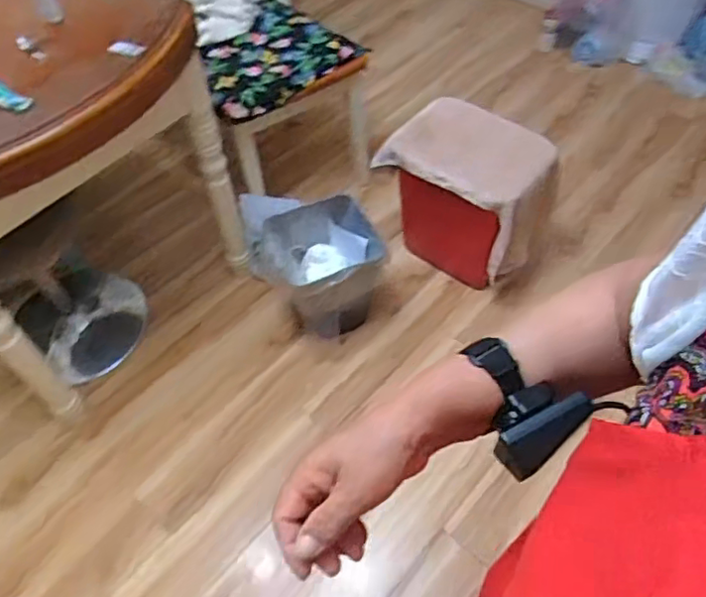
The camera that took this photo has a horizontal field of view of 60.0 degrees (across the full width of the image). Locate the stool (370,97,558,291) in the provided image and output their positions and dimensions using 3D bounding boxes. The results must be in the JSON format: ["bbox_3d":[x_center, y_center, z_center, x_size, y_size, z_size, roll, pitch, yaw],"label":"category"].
[{"bbox_3d":[0.305,-0.257,1.595,0.396,0.358,0.279,34,61,25],"label":"stool"}]

